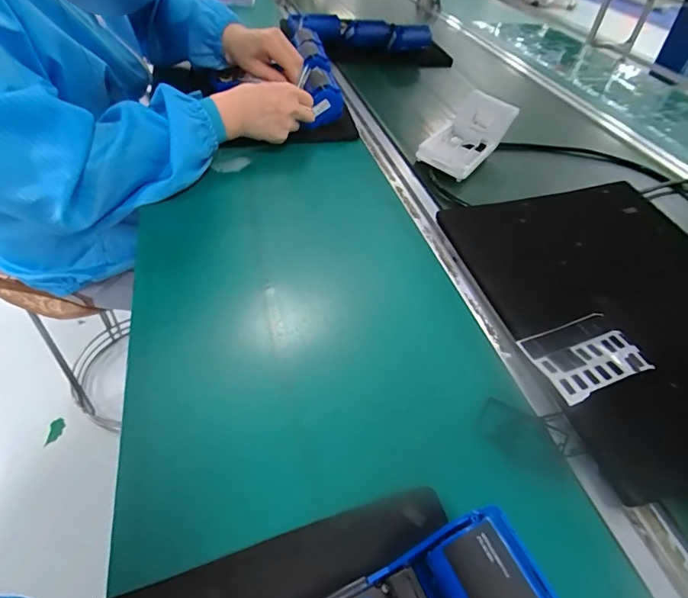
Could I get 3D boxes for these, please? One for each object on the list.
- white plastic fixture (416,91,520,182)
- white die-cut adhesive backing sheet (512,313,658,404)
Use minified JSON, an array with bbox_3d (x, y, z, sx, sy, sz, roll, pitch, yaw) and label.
[{"bbox_3d":[0.176,-0.235,0.621,0.086,0.040,0.176,30,63,20],"label":"white plastic fixture"},{"bbox_3d":[0.202,0.048,0.357,0.087,0.012,0.064,-12,49,-18],"label":"white die-cut adhesive backing sheet"}]

